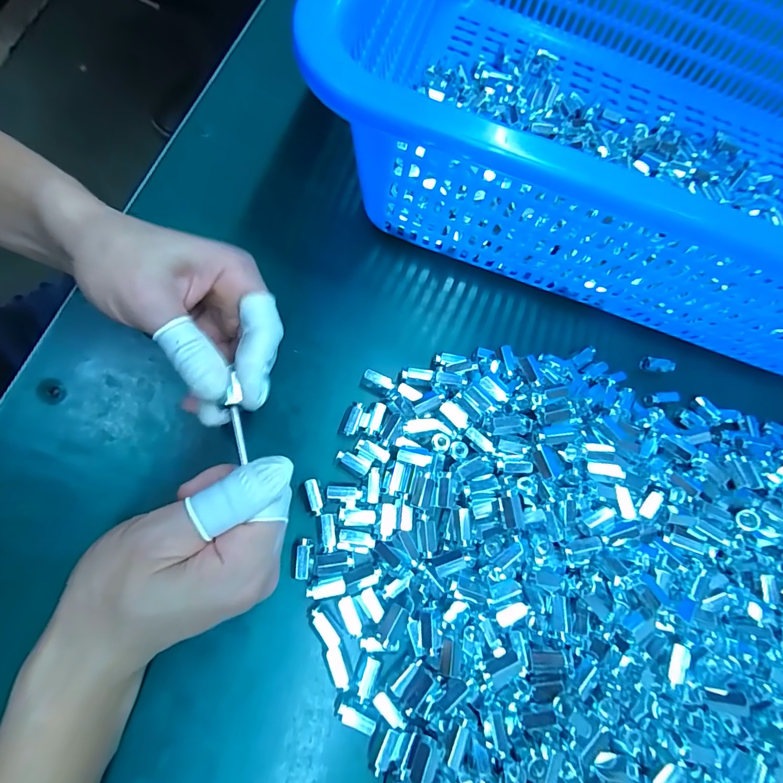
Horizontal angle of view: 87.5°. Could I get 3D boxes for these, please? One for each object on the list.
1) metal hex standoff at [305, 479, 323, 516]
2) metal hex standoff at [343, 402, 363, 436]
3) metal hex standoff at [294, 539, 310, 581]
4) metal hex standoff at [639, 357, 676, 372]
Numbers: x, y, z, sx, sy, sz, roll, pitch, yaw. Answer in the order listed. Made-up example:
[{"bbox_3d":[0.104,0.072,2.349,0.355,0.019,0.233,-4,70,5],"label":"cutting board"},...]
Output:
[{"bbox_3d":[-0.046,0.063,0.241,0.008,0.005,0.021,-15,76,-13],"label":"metal hex standoff"},{"bbox_3d":[-0.024,0.018,0.260,0.007,0.009,0.021,22,71,-2],"label":"metal hex standoff"},{"bbox_3d":[-0.050,0.095,0.230,0.007,0.005,0.021,3,73,-8],"label":"metal hex standoff"},{"bbox_3d":[0.200,-0.020,0.307,0.025,0.008,0.008,8,72,-6],"label":"metal hex standoff"}]

